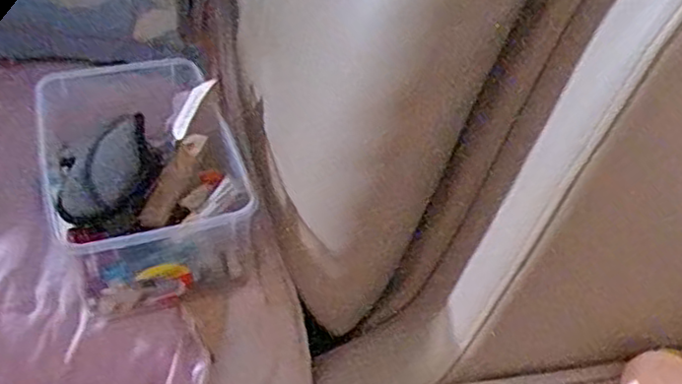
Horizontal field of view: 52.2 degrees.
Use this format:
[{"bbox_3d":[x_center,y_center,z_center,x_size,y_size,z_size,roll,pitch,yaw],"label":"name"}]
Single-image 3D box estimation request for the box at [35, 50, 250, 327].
[{"bbox_3d":[-0.185,-0.018,0.648,0.159,0.099,0.254,-12,43,-18],"label":"box"}]

